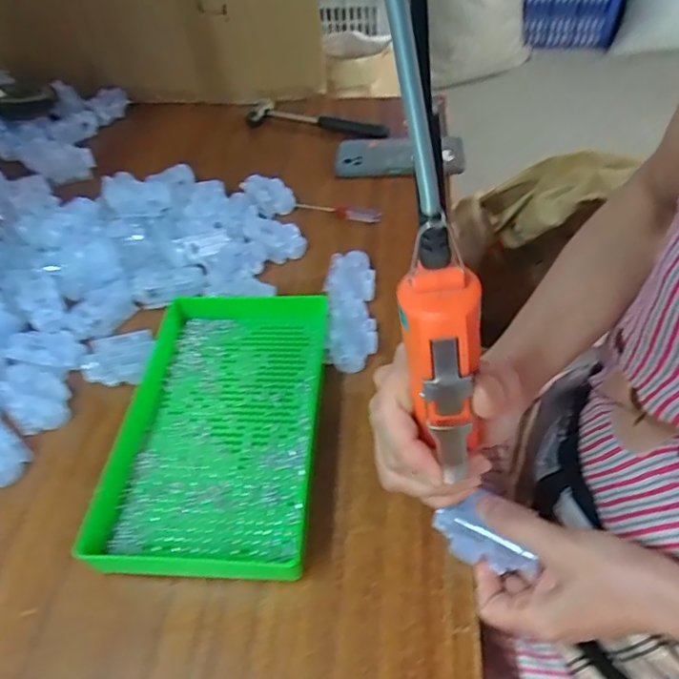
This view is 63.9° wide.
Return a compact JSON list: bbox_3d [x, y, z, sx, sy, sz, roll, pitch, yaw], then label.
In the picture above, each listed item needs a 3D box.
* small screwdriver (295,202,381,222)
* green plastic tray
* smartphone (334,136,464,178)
[{"bbox_3d":[-0.001,-0.152,0.639,0.100,0.008,0.018,17,51,19],"label":"small screwdriver"},{"bbox_3d":[-0.098,0.064,0.444,0.155,0.037,0.242,1,48,5],"label":"green plastic tray"},{"bbox_3d":[0.076,-0.239,0.707,0.163,0.016,0.078,-2,57,6],"label":"smartphone"}]

